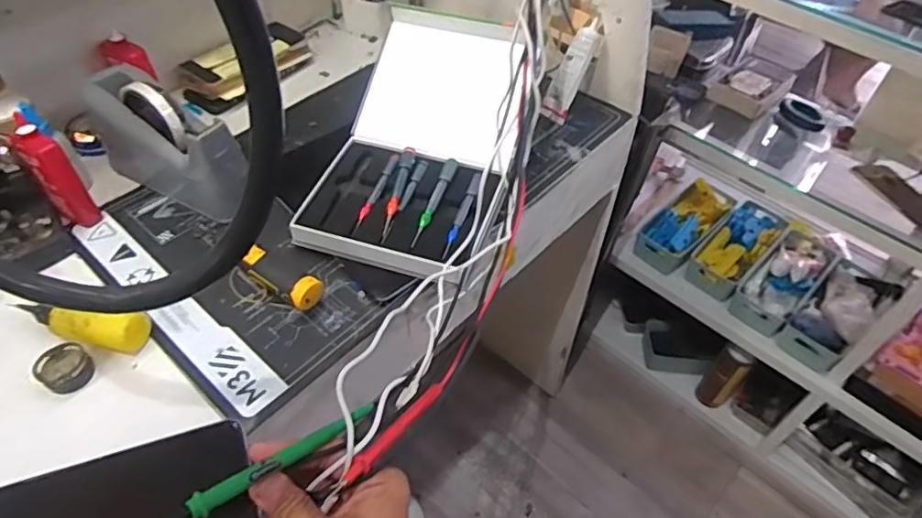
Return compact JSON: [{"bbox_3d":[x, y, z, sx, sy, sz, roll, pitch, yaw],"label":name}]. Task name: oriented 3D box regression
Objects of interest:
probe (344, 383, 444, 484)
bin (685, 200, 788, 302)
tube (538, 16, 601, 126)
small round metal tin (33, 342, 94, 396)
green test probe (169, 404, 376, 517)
[{"bbox_3d":[-0.042,0.112,0.391,0.009,0.009,0.094,30,40,21],"label":"probe"},{"bbox_3d":[0.553,-0.027,1.182,0.102,0.045,0.246,38,58,25],"label":"bin"},{"bbox_3d":[0.141,-0.234,0.745,0.035,0.123,0.029,34,25,24],"label":"tube"},{"bbox_3d":[-0.340,0.094,0.511,0.040,0.019,0.040,1,50,-2],"label":"small round metal tin"},{"bbox_3d":[-0.110,0.120,0.347,0.145,0.012,0.010,-21,52,-42],"label":"green test probe"}]

